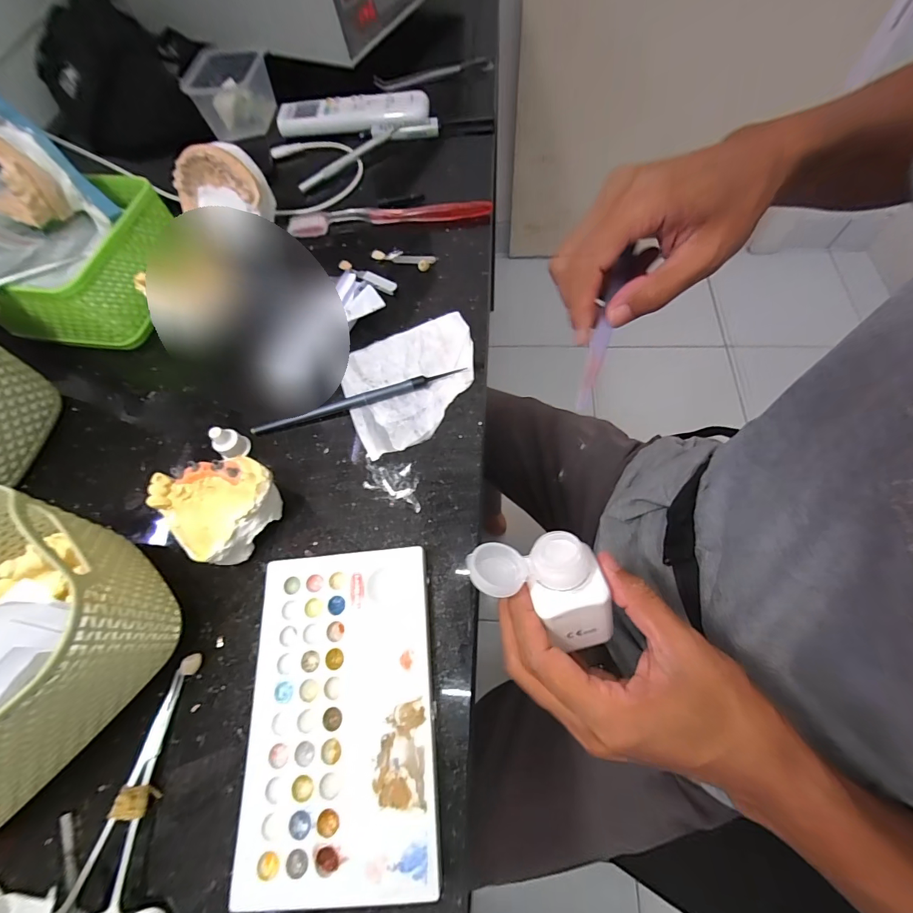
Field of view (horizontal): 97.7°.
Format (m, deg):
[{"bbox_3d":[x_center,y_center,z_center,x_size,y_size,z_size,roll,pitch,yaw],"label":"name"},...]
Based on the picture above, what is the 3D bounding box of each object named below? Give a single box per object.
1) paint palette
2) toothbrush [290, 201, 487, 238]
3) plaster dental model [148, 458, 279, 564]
[{"bbox_3d":[-0.060,0.130,0.212,0.095,0.014,0.151,-6,65,2],"label":"paint palette"},{"bbox_3d":[-0.064,-0.229,0.374,0.187,0.017,0.021,-6,65,2],"label":"toothbrush"},{"bbox_3d":[-0.145,0.029,0.248,0.059,0.040,0.060,-2,65,4],"label":"plaster dental model"}]

